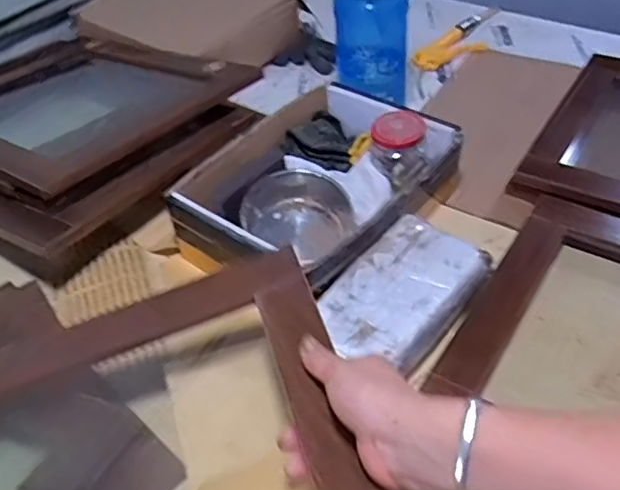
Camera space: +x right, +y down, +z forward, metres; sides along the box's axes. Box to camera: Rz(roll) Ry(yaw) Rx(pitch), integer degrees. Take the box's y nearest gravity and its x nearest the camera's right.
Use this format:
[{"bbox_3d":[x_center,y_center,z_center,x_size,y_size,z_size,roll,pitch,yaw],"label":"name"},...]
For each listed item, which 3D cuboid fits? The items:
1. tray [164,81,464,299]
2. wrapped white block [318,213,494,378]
[{"bbox_3d":[0.018,-0.075,0.745,0.231,0.086,0.319,24,51,28],"label":"tray"},{"bbox_3d":[0.091,0.055,0.633,0.109,0.049,0.198,26,53,29],"label":"wrapped white block"}]

